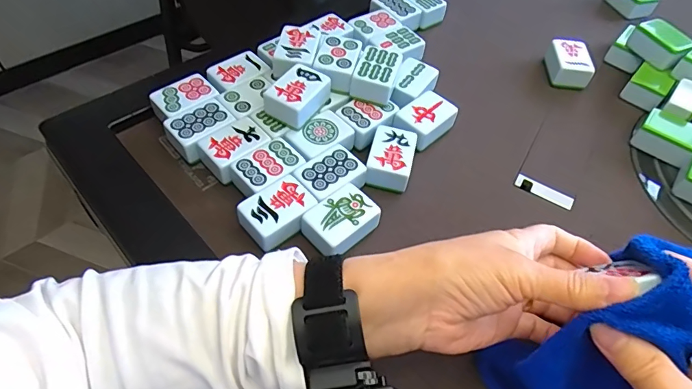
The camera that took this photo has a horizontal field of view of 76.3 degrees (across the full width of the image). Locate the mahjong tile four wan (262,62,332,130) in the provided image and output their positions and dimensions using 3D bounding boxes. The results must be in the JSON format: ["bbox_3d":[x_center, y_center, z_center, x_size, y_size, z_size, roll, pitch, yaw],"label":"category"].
[{"bbox_3d":[-0.041,-0.087,0.388,0.037,0.027,0.058,30,57,16],"label":"mahjong tile four wan"}]

